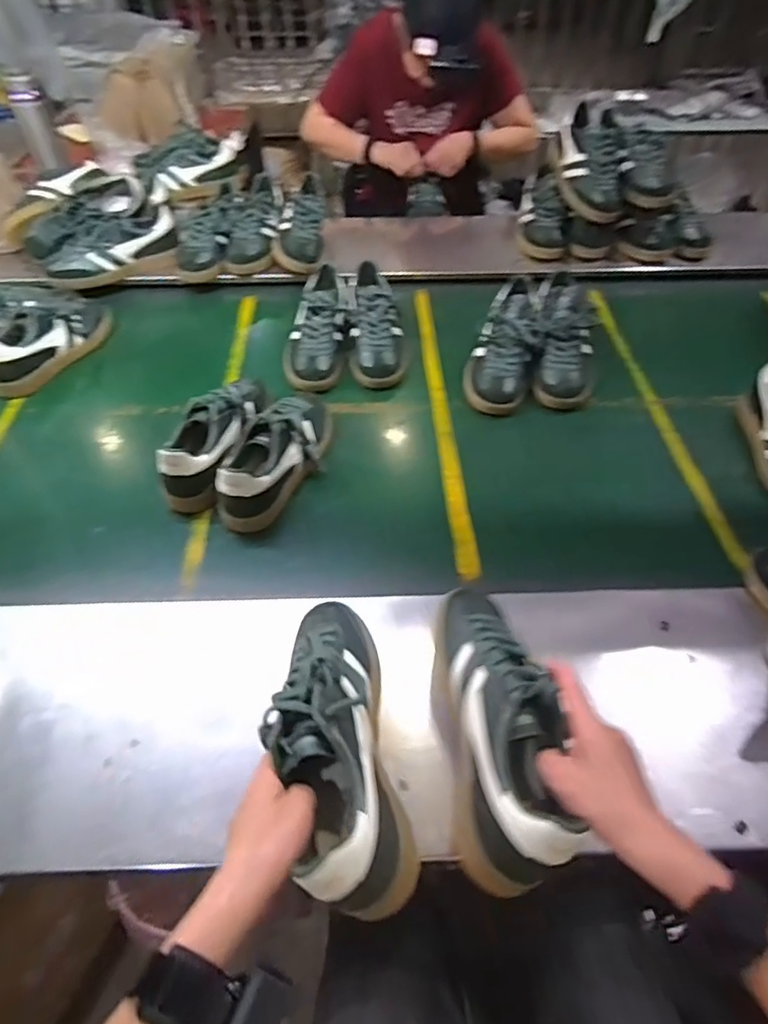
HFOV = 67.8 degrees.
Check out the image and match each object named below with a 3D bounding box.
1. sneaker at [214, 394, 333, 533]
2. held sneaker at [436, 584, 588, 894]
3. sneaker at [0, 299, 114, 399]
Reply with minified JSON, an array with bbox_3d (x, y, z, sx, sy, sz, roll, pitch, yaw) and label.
[{"bbox_3d":[-0.139,-0.087,0.795,0.091,0.095,0.240,16,52,12],"label":"sneaker"},{"bbox_3d":[0.096,0.179,0.502,0.087,0.118,0.258,-2,40,-2],"label":"held sneaker"},{"bbox_3d":[-0.592,-0.302,0.984,0.101,0.099,0.253,20,53,16],"label":"sneaker"}]

